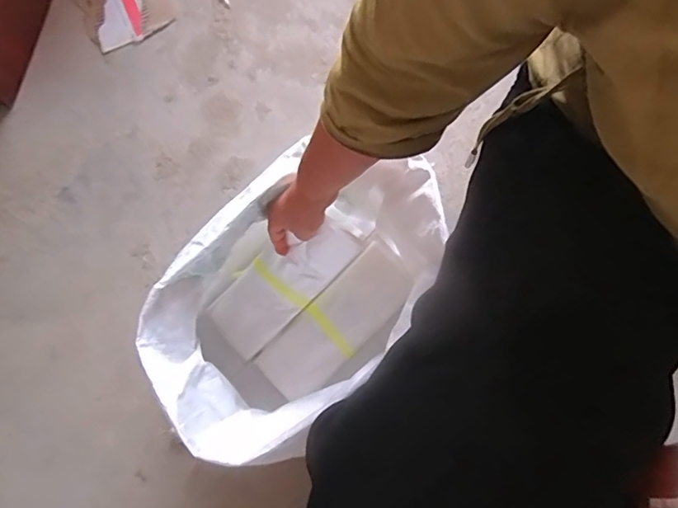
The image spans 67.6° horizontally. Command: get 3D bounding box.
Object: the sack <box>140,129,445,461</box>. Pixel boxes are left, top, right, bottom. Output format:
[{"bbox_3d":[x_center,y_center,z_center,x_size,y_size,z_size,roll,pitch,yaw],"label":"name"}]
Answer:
[{"bbox_3d":[-0.049,0.055,0.696,0.248,0.265,0.389,42,81,11],"label":"sack"}]

